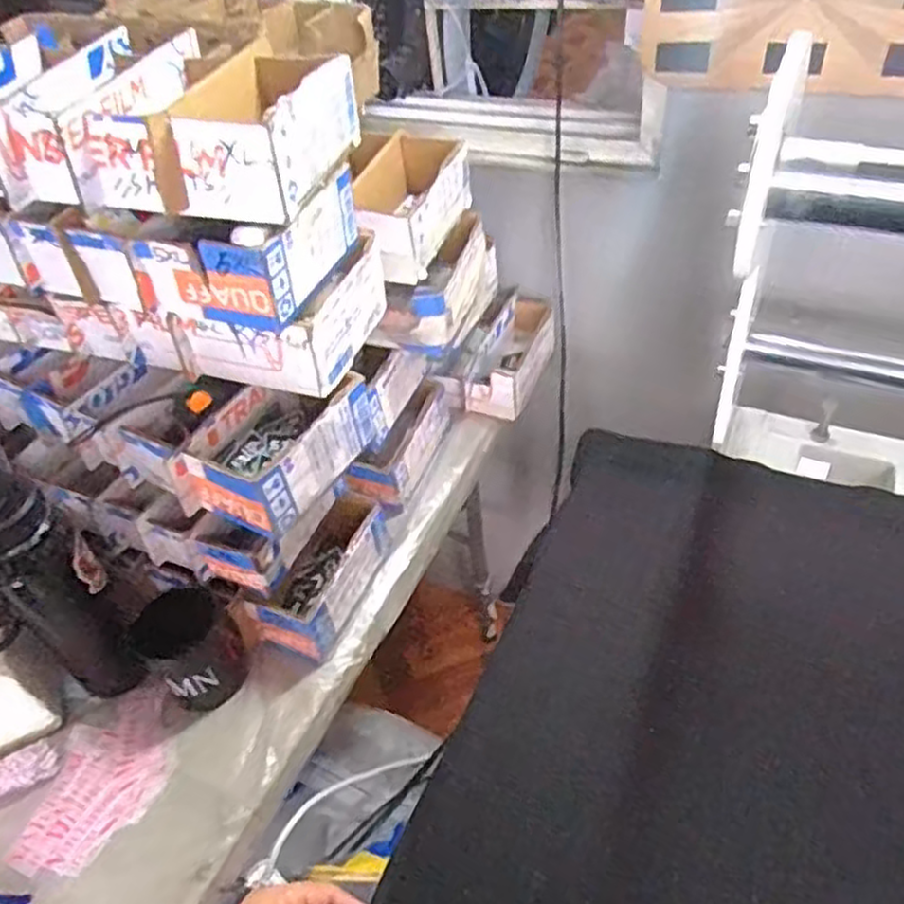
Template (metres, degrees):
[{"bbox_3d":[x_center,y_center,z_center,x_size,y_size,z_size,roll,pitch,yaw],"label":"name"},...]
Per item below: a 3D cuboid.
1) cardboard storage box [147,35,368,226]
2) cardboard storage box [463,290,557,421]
[{"bbox_3d":[-0.146,-0.266,0.613,0.095,0.079,0.189,8,47,16],"label":"cardboard storage box"},{"bbox_3d":[0.083,-0.132,1.007,0.081,0.072,0.192,12,48,18],"label":"cardboard storage box"}]

